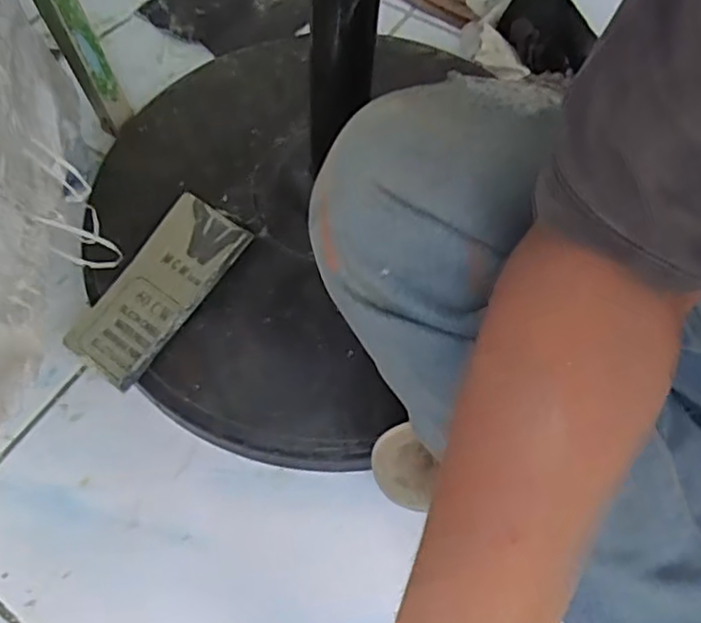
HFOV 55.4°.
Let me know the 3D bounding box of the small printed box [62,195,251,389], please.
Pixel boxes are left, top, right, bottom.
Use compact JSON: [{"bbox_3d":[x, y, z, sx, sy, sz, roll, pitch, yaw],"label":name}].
[{"bbox_3d":[-0.134,-0.016,0.464,0.068,0.015,0.137,36,81,17],"label":"small printed box"}]

